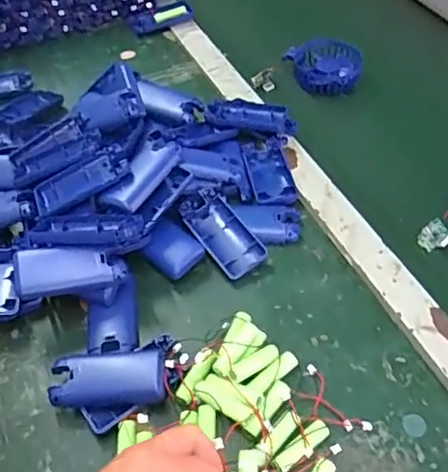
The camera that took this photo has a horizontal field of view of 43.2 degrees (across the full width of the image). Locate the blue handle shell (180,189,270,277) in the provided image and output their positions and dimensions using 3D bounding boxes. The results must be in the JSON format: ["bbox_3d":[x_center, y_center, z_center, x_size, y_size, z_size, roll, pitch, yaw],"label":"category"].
[{"bbox_3d":[-0.003,-0.004,0.556,0.048,0.014,0.096,-32,71,-21],"label":"blue handle shell"}]

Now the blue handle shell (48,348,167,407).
[{"bbox_3d":[-0.095,0.119,0.465,0.091,0.017,0.045,-7,49,-2],"label":"blue handle shell"}]

